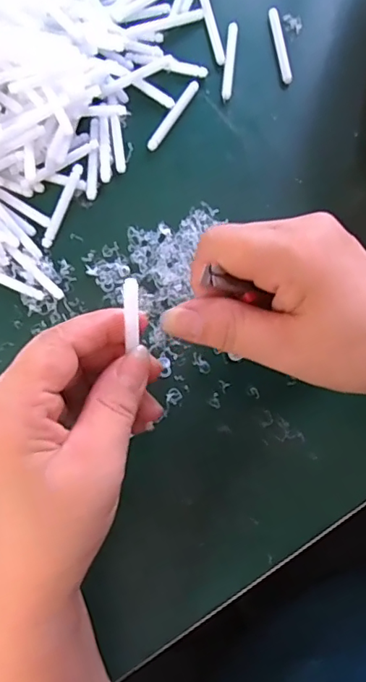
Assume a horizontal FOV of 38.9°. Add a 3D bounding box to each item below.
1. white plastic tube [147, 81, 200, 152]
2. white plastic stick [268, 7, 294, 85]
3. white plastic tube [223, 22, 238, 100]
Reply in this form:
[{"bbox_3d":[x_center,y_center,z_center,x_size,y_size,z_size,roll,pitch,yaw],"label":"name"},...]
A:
[{"bbox_3d":[-0.007,-0.158,0.361,0.007,0.005,0.058,33,80,5],"label":"white plastic tube"},{"bbox_3d":[0.071,-0.214,0.374,0.008,0.007,0.058,-10,79,-3],"label":"white plastic stick"},{"bbox_3d":[0.034,-0.201,0.372,0.007,0.005,0.059,6,79,0],"label":"white plastic tube"}]

